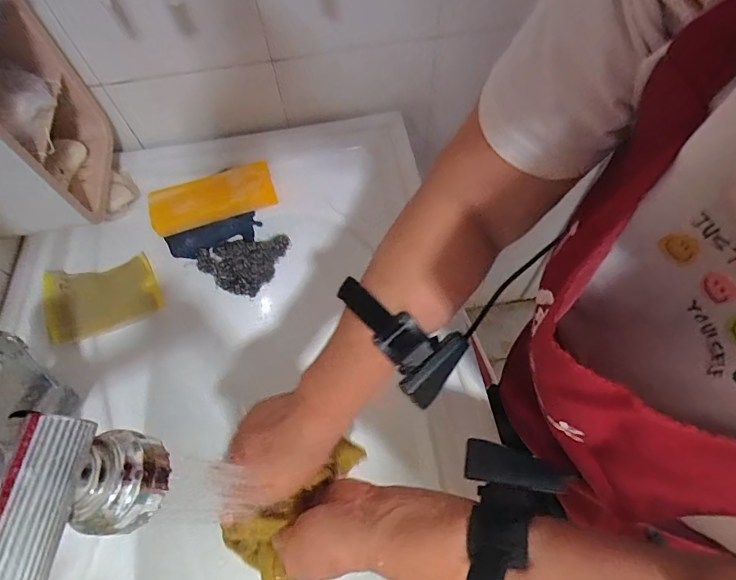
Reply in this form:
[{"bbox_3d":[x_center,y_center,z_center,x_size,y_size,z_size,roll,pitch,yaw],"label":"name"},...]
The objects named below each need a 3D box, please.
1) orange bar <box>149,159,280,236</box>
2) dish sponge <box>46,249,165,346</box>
[{"bbox_3d":[-0.193,-0.116,0.539,0.148,0.024,0.061,-19,64,-7],"label":"orange bar"},{"bbox_3d":[-0.295,0.005,0.489,0.108,0.011,0.082,-18,67,-26],"label":"dish sponge"}]

